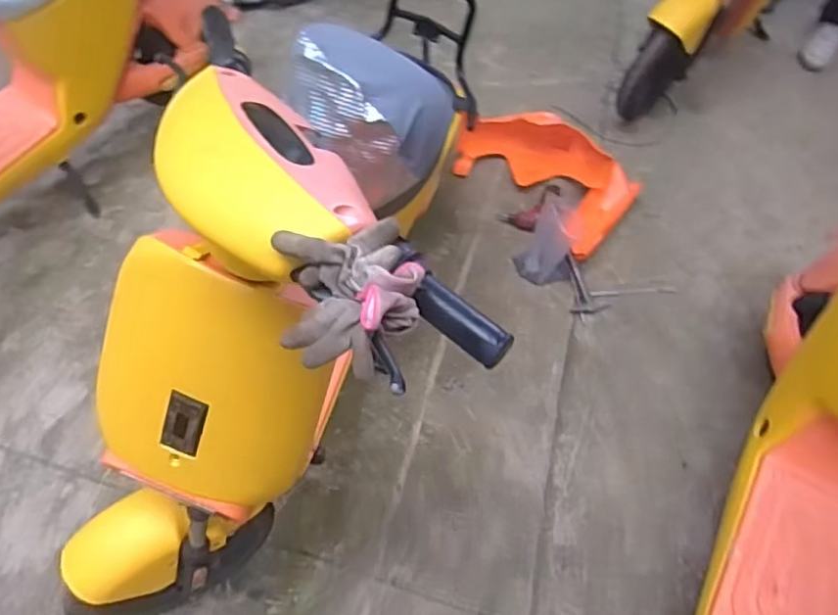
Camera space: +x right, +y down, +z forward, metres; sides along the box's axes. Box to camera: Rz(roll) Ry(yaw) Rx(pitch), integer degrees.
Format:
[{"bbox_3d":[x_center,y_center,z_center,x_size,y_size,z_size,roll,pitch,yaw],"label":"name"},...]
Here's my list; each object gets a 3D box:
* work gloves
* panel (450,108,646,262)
[{"bbox_3d":[-0.058,-0.009,0.521,0.114,0.047,0.127,-11,59,-8],"label":"work gloves"},{"bbox_3d":[0.371,-0.416,1.815,0.543,0.116,0.349,39,66,20],"label":"panel"}]

